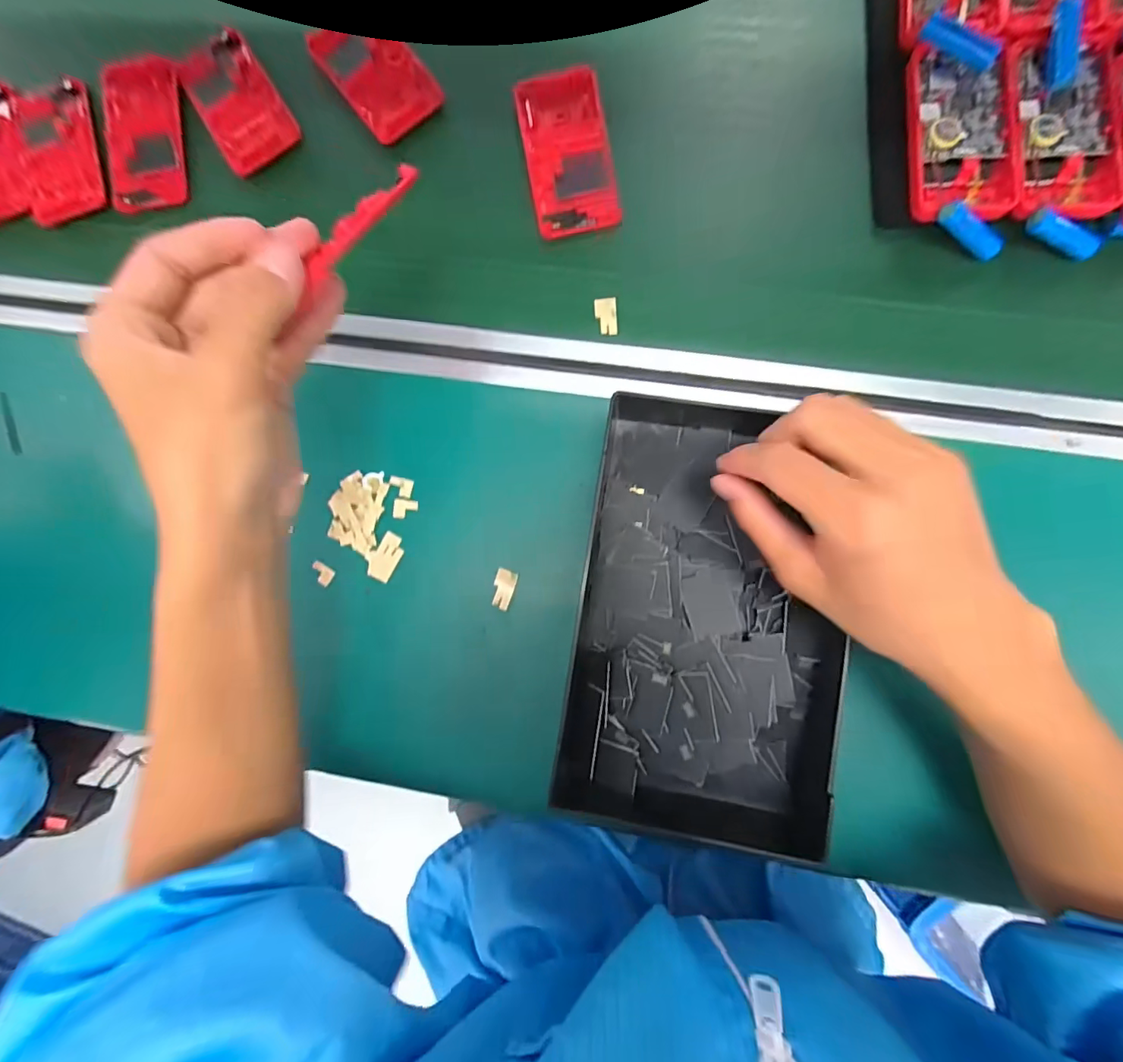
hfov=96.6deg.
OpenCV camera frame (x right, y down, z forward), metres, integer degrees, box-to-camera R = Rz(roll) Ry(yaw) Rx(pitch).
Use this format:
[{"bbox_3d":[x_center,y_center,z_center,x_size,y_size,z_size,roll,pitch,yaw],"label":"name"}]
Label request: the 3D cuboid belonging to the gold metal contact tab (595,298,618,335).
[{"bbox_3d":[0.033,-0.158,0.369,0.016,0.004,0.028,-3,84,4],"label":"gold metal contact tab"}]

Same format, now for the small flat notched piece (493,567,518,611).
[{"bbox_3d":[-0.041,0.042,0.358,0.015,0.004,0.028,16,86,6],"label":"small flat notched piece"}]

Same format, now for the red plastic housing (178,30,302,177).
[{"bbox_3d":[-0.262,-0.348,0.402,0.061,0.006,0.117,-31,83,1],"label":"red plastic housing"}]

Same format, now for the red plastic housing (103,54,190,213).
[{"bbox_3d":[-0.341,-0.324,0.405,0.066,0.008,0.119,-6,84,4],"label":"red plastic housing"}]

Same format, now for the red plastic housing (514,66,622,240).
[{"bbox_3d":[0.005,-0.284,0.374,0.062,0.012,0.123,-10,84,3],"label":"red plastic housing"}]

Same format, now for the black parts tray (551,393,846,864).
[{"bbox_3d":[0.097,0.056,0.328,0.168,0.029,0.283,6,85,5],"label":"black parts tray"}]

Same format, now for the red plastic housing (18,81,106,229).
[{"bbox_3d":[-0.414,-0.317,0.414,0.059,0.010,0.129,-18,84,2],"label":"red plastic housing"}]

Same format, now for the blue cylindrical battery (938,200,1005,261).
[{"bbox_3d":[0.277,-0.199,0.334,0.058,0.011,0.016,23,87,-17],"label":"blue cylindrical battery"}]

